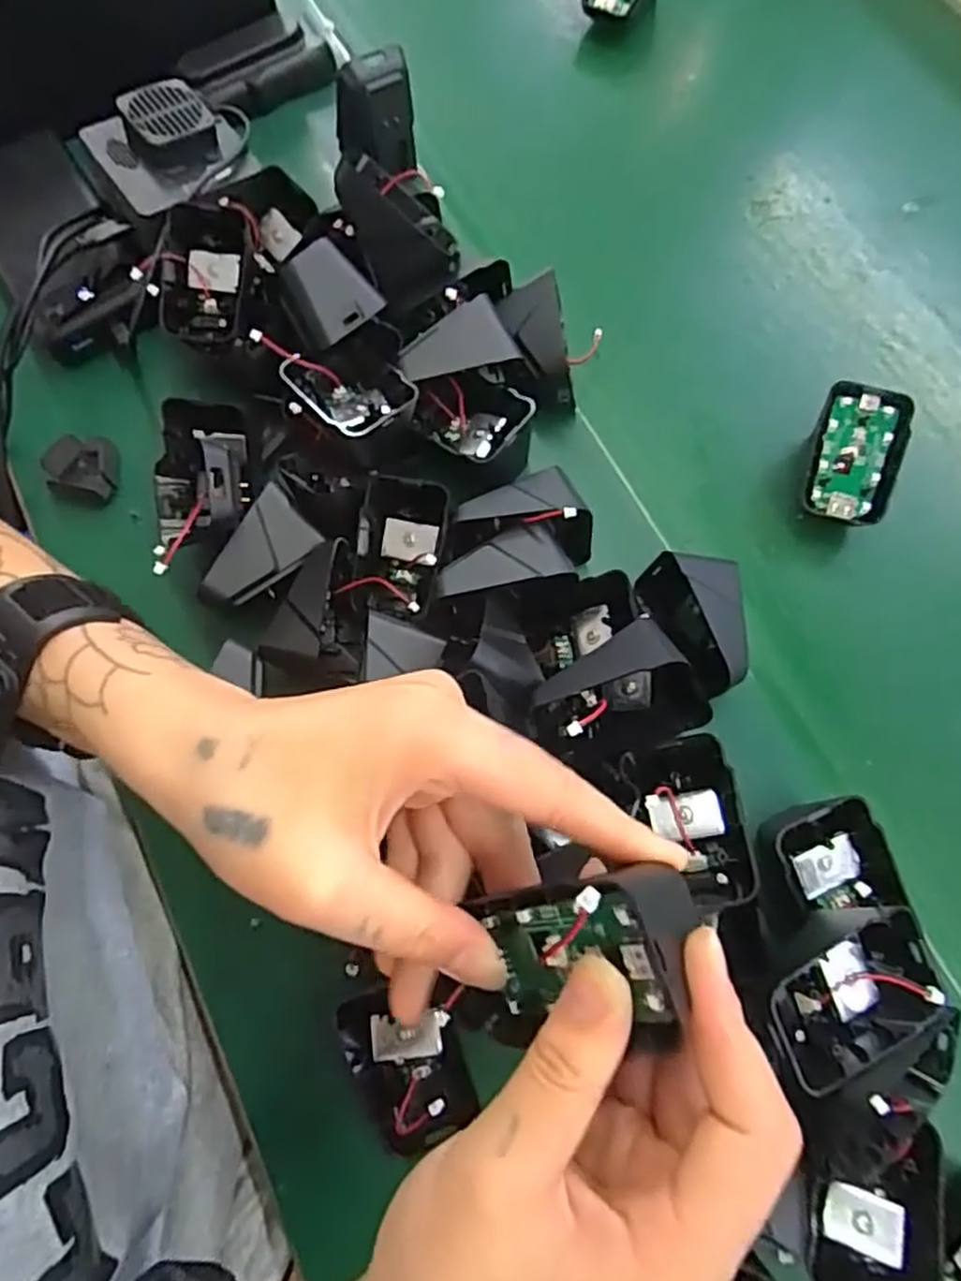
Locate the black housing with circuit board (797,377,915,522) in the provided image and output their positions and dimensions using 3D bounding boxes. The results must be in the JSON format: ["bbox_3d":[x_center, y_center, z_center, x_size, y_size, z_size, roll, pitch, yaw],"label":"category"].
[{"bbox_3d":[0.195,-0.096,0.391,0.044,0.020,0.071,20,91,7],"label":"black housing with circuit board"}]

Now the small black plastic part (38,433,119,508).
[{"bbox_3d":[-0.220,-0.092,0.409,0.035,0.022,0.038,0,72,0],"label":"small black plastic part"}]

